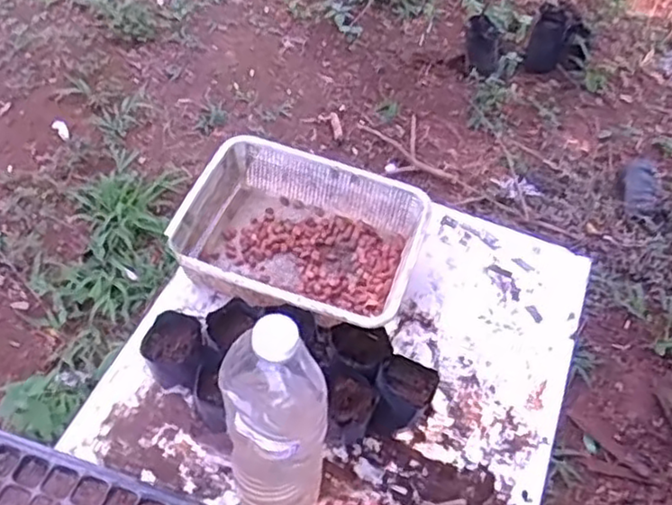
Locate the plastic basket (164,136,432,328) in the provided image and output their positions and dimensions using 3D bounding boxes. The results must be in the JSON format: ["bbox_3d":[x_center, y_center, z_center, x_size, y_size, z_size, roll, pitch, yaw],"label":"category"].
[{"bbox_3d":[-0.047,-0.013,0.856,0.288,0.087,0.219,18,53,9],"label":"plastic basket"}]

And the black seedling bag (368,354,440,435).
[{"bbox_3d":[0.073,0.162,0.743,0.062,0.068,0.067,17,53,8],"label":"black seedling bag"}]

